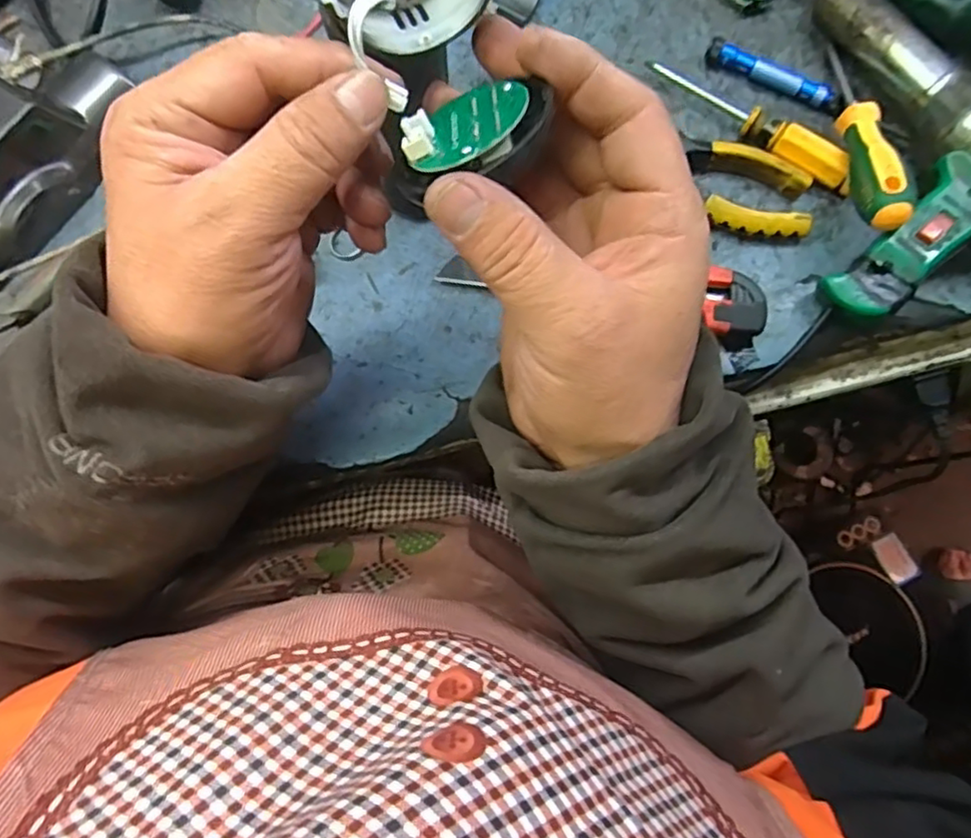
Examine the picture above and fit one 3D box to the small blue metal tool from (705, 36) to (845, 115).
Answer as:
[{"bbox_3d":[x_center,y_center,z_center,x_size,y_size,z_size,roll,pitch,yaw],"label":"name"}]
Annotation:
[{"bbox_3d":[0.185,-0.218,0.413,0.090,0.014,0.014,23,77,5],"label":"small blue metal tool"}]

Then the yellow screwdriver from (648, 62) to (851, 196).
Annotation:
[{"bbox_3d":[0.166,-0.186,0.401,0.141,0.016,0.024,37,79,8],"label":"yellow screwdriver"}]

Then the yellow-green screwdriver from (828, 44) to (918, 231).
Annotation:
[{"bbox_3d":[0.221,-0.170,0.378,0.022,0.024,0.137,3,62,0],"label":"yellow-green screwdriver"}]

